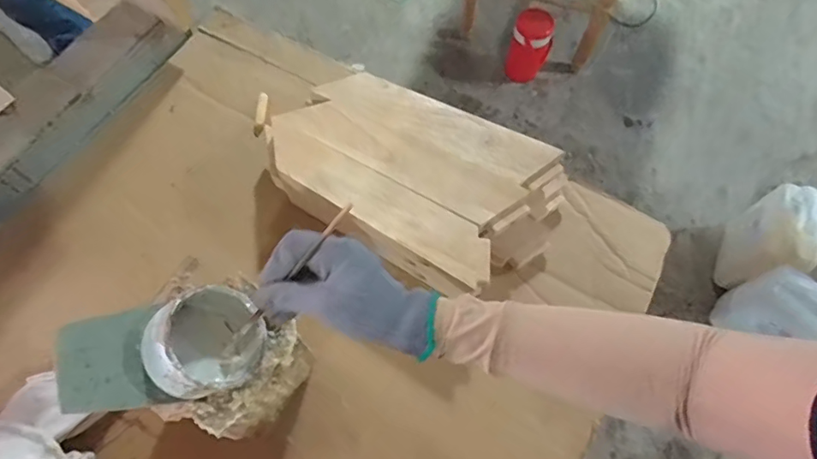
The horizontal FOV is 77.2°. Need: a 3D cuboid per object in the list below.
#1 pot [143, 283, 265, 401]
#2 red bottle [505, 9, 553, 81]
[{"bbox_3d":[-0.170,0.090,0.421,0.090,0.065,0.090,23,54,-37],"label":"pot"},{"bbox_3d":[0.363,-0.554,1.530,0.118,0.212,0.125,18,68,6],"label":"red bottle"}]

